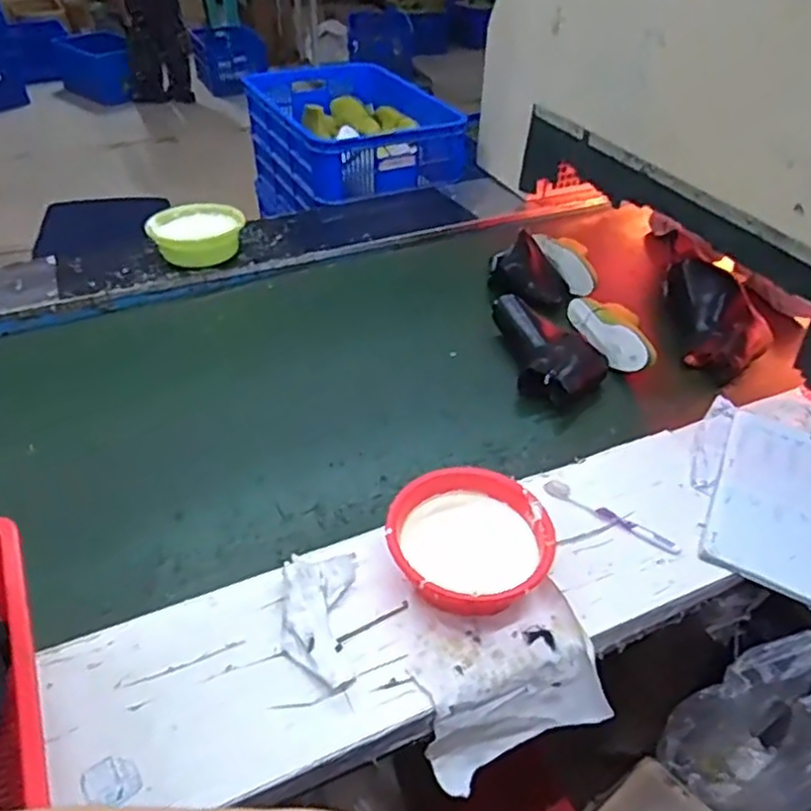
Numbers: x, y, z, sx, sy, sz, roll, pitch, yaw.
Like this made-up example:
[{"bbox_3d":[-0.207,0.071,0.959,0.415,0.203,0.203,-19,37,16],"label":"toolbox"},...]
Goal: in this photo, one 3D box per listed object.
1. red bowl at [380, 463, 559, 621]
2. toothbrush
[{"bbox_3d":[0.075,0.167,0.831,0.189,0.086,0.175,1,40,-1],"label":"red bowl"},{"bbox_3d":[0.270,0.146,0.921,0.184,0.016,0.024,24,45,24],"label":"toothbrush"}]

